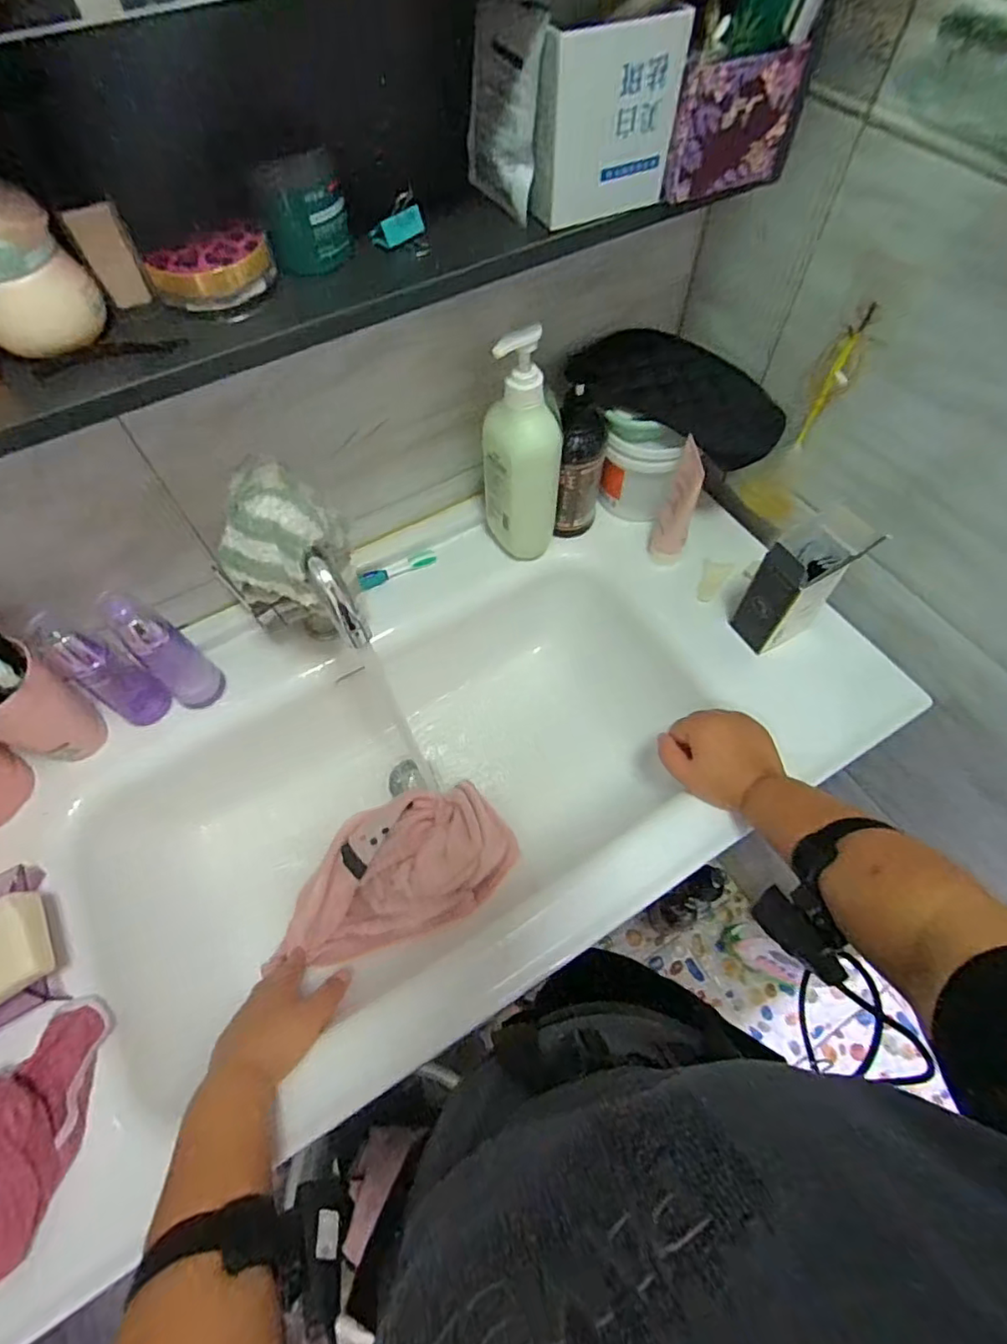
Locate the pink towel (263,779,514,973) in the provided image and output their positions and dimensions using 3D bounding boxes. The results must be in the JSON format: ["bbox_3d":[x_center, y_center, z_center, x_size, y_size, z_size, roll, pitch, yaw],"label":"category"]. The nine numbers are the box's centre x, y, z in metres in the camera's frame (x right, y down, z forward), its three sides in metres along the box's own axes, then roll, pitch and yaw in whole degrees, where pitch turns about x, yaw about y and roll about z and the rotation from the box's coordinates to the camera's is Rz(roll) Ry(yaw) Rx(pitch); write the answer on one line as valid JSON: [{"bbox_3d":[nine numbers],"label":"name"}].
[{"bbox_3d":[-0.116,0.208,0.638,0.249,0.053,0.148,-18,62,-8],"label":"pink towel"}]

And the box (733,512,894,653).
[{"bbox_3d":[0.296,-0.091,0.597,0.081,0.121,0.061,-31,65,-15],"label":"box"}]

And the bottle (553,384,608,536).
[{"bbox_3d":[0.088,-0.233,0.660,0.047,0.179,0.065,11,62,8],"label":"bottle"}]

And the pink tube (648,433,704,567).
[{"bbox_3d":[0.193,-0.181,0.648,0.038,0.140,0.055,16,63,10],"label":"pink tube"}]

